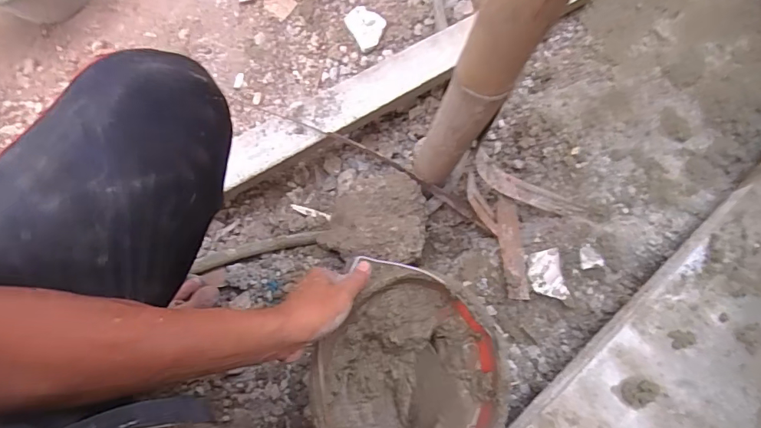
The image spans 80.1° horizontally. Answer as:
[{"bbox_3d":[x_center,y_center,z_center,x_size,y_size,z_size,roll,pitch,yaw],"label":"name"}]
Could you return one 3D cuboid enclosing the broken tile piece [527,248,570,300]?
[{"bbox_3d":[0.249,0.091,0.679,0.049,0.009,0.074,-12,70,16],"label":"broken tile piece"}]

